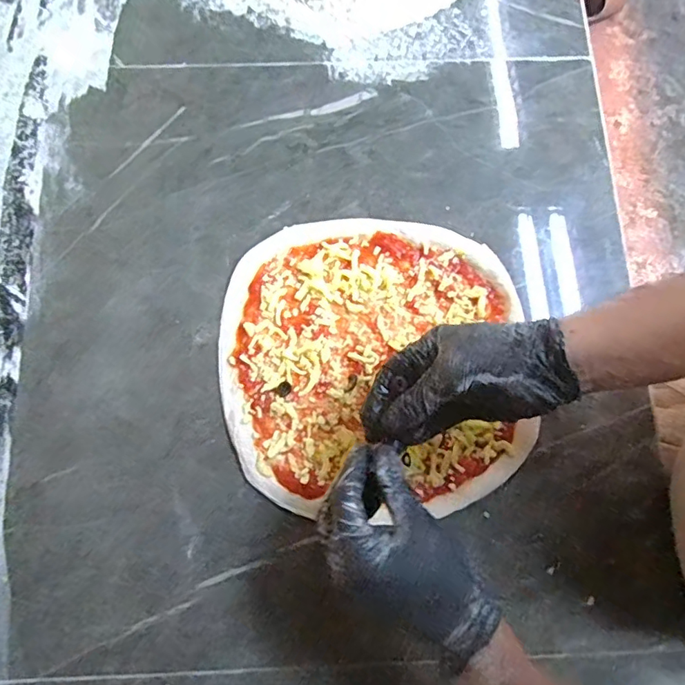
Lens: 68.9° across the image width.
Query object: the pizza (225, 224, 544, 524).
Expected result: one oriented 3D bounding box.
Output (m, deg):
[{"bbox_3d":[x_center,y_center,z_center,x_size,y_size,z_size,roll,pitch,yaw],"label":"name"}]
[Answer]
[{"bbox_3d":[0.027,0.013,0.475,0.280,0.010,0.272,0,78,-1],"label":"pizza"}]

